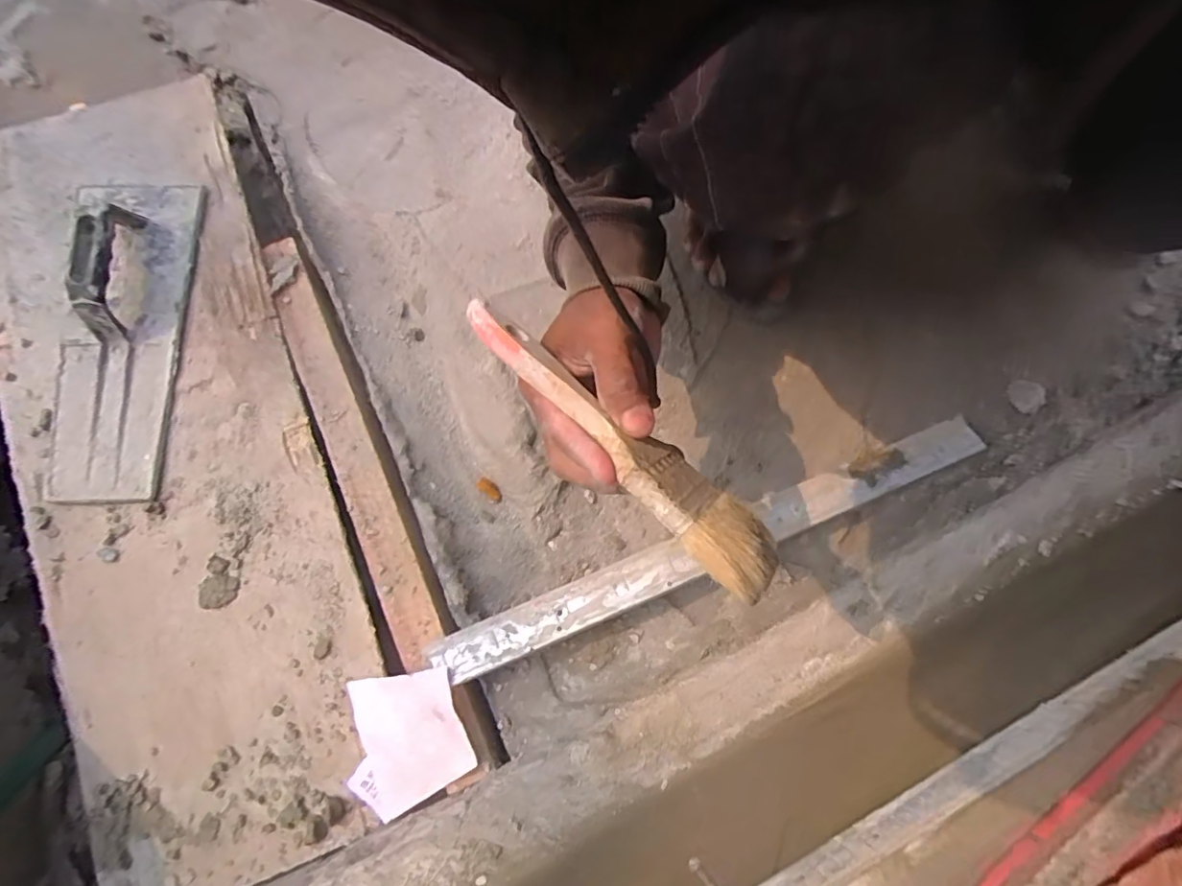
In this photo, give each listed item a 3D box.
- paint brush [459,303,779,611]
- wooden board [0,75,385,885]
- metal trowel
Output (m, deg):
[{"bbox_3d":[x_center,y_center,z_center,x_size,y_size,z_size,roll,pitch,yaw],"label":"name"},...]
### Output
[{"bbox_3d":[0.011,-0.004,0.277,0.035,0.025,0.192,-44,73,-10],"label":"paint brush"},{"bbox_3d":[-0.393,-0.012,0.508,0.261,0.033,0.750,-20,77,-5],"label":"wooden board"},{"bbox_3d":[-0.418,-0.103,0.489,0.115,0.060,0.301,-4,76,-1],"label":"metal trowel"}]

